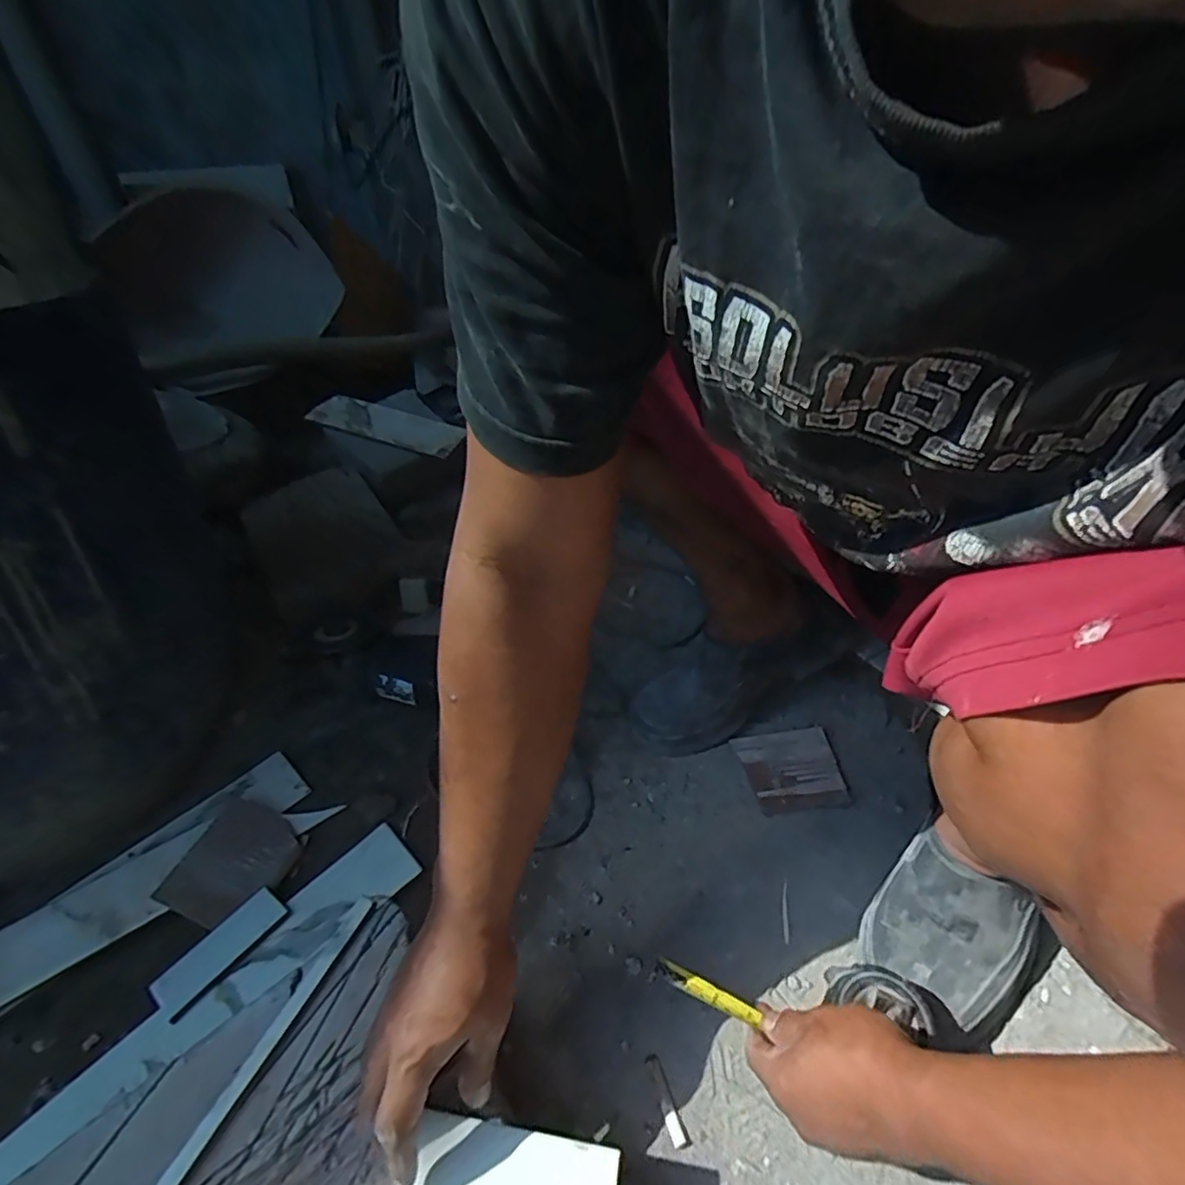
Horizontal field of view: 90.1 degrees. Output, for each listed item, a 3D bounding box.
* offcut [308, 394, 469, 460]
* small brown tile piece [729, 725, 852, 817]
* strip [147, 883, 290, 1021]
[{"bbox_3d":[-0.379,-0.311,1.087,0.289,0.016,0.084,18,62,10],"label":"offcut"},{"bbox_3d":[0.209,0.186,0.622,0.096,0.005,0.094,-11,40,0],"label":"small brown tile piece"},{"bbox_3d":[-0.347,0.329,0.550,0.046,0.009,0.112,26,49,32],"label":"strip"}]

